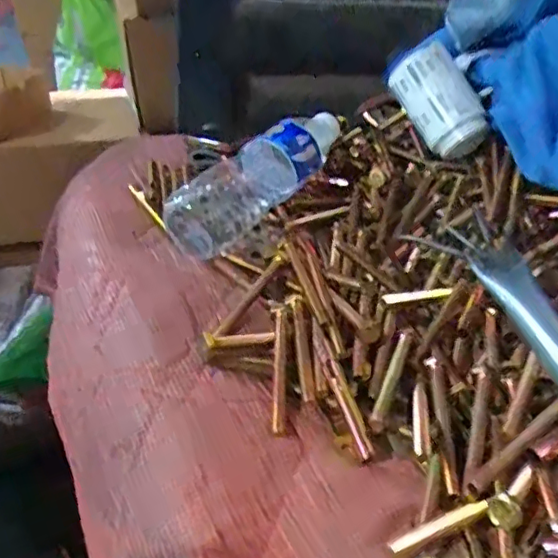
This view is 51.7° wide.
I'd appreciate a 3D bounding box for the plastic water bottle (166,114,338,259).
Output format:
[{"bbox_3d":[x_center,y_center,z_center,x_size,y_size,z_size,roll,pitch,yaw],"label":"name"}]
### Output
[{"bbox_3d":[-0.013,-0.104,0.555,0.063,0.055,0.230,27,55,29],"label":"plastic water bottle"}]

